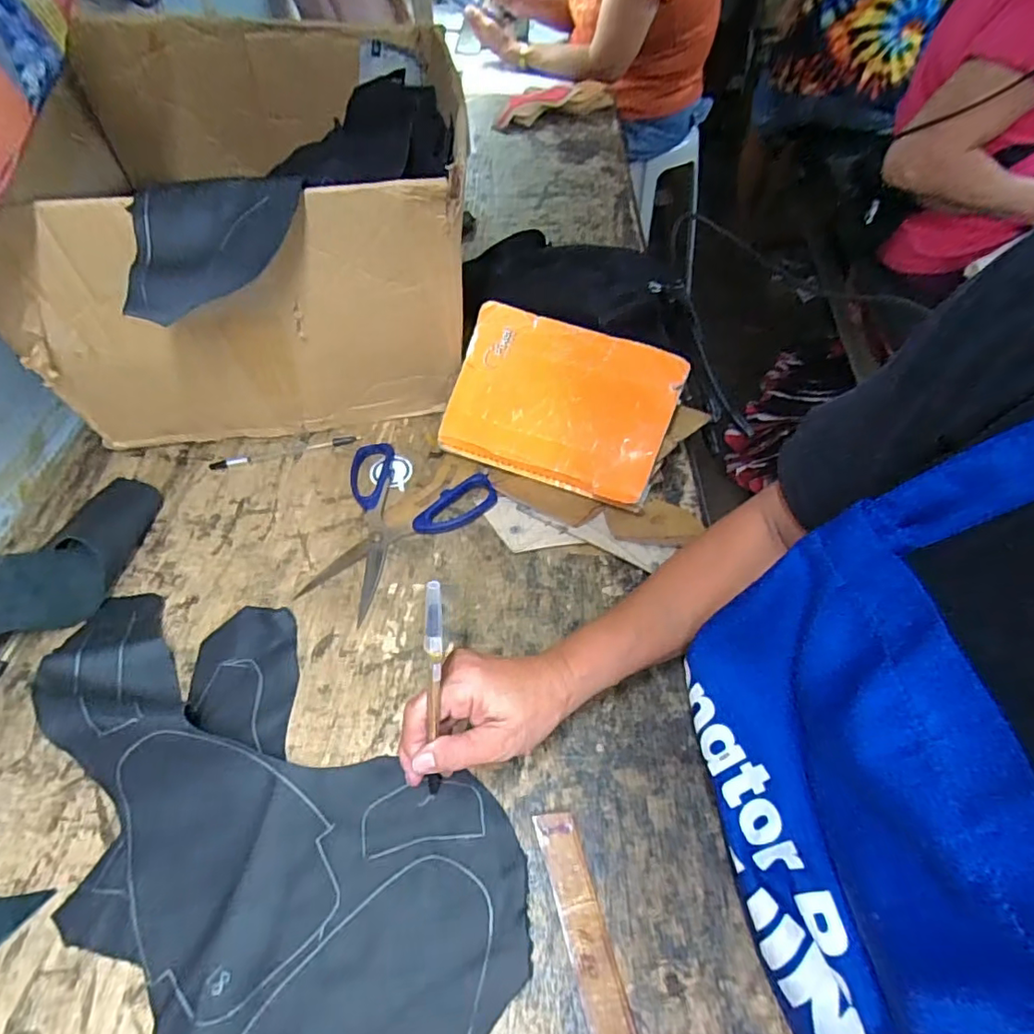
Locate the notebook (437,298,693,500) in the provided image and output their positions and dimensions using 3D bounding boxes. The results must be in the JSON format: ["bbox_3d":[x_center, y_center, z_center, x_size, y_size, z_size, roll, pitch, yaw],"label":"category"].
[{"bbox_3d":[0.036,-0.103,0.512,0.196,0.017,0.139,20,88,16],"label":"notebook"}]

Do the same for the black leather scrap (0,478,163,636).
[{"bbox_3d":[-0.381,0.043,0.462,0.105,0.032,0.202,21,55,17],"label":"black leather scrap"}]

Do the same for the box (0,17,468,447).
[{"bbox_3d":[-0.238,-0.276,0.567,0.373,0.257,0.370,-9,52,-5],"label":"box"}]

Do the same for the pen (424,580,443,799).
[{"bbox_3d":[-0.048,0.106,0.329,0.010,0.159,0.008,8,26,8],"label":"pen"}]

